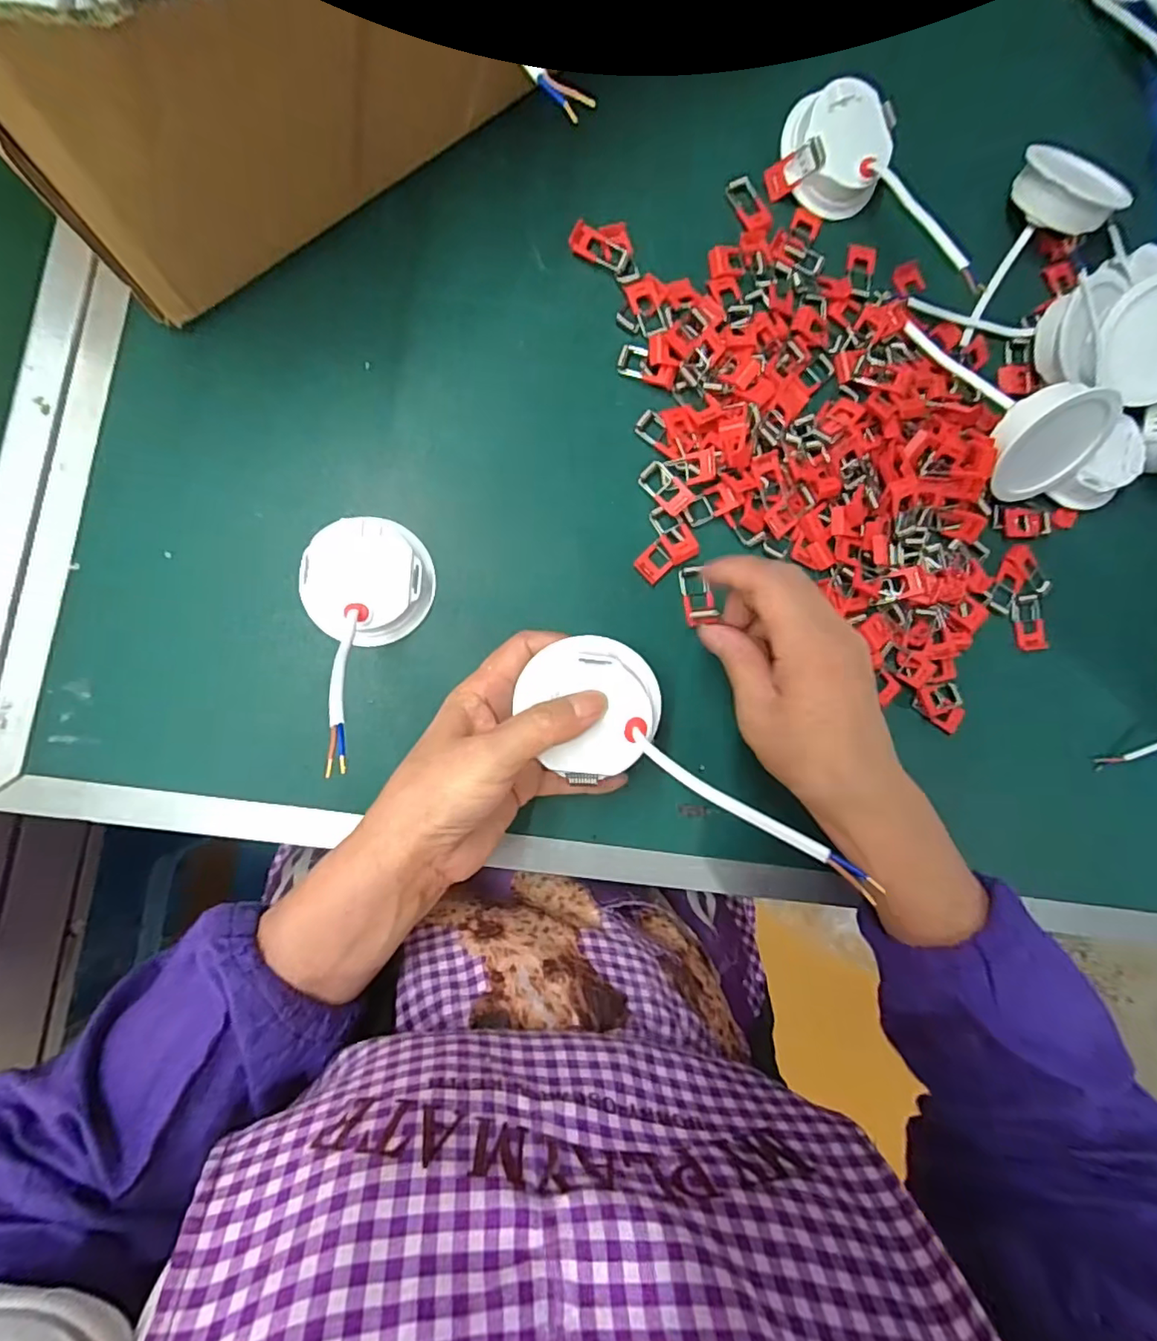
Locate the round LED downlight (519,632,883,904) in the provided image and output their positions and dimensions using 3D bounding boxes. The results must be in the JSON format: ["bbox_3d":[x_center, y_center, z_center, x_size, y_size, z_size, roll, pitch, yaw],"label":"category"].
[{"bbox_3d":[0.040,0.042,0.251,0.162,0.038,0.066,37,83,33],"label":"round LED downlight"}]

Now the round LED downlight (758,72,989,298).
[{"bbox_3d":[0.196,-0.308,0.367,0.147,0.032,0.064,27,85,-6],"label":"round LED downlight"}]

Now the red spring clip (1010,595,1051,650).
[{"bbox_3d":[0.298,-0.031,0.385,0.019,0.006,0.036,-10,90,-7],"label":"red spring clip"}]

